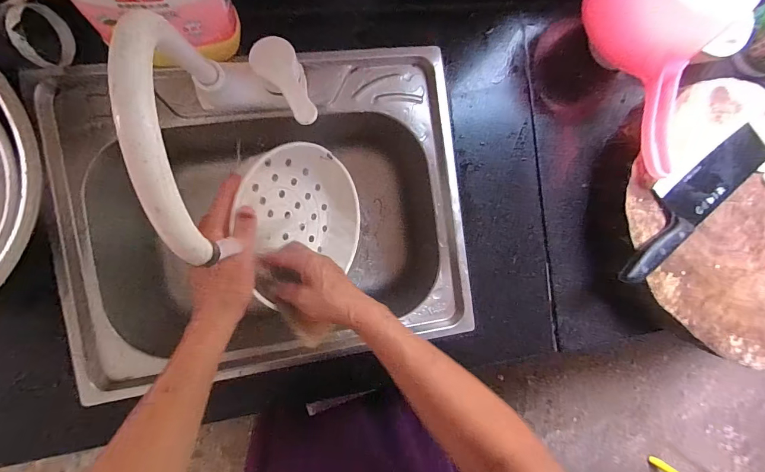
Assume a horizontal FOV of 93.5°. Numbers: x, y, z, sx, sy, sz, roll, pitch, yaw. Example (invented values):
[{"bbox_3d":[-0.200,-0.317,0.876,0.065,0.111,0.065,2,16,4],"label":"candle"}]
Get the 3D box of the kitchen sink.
[{"bbox_3d":[-0.157,-0.028,0.572,0.519,0.205,0.406,-9,92,-9],"label":"kitchen sink"}]

